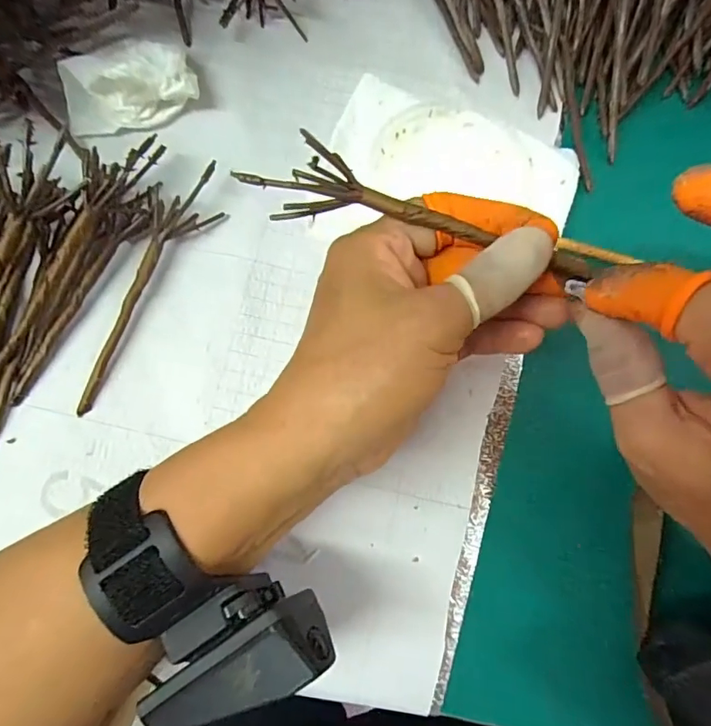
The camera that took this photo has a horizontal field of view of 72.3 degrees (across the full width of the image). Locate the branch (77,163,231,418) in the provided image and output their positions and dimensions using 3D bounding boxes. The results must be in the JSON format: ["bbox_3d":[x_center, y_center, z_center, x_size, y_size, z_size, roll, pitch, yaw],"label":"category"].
[{"bbox_3d":[-0.105,-0.040,0.249,0.035,0.013,0.140,19,76,2],"label":"branch"}]

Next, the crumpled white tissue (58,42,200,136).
[{"bbox_3d":[-0.125,-0.150,0.266,0.072,0.032,0.036,-20,78,-7],"label":"crumpled white tissue"}]

